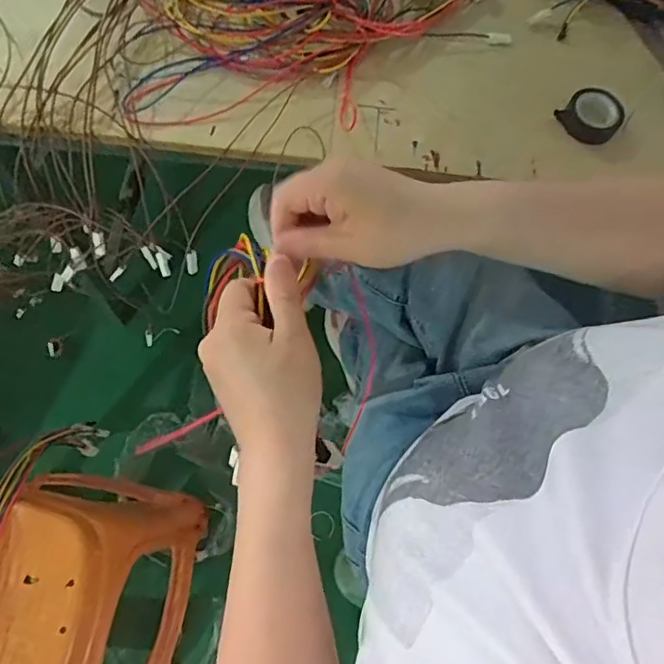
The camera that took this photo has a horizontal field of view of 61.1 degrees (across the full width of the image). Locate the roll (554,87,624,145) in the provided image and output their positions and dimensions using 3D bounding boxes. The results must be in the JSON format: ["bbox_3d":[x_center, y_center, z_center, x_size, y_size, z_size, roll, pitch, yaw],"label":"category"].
[{"bbox_3d":[0.272,-0.227,0.587,0.058,0.020,0.067,43,74,12],"label":"roll"}]

